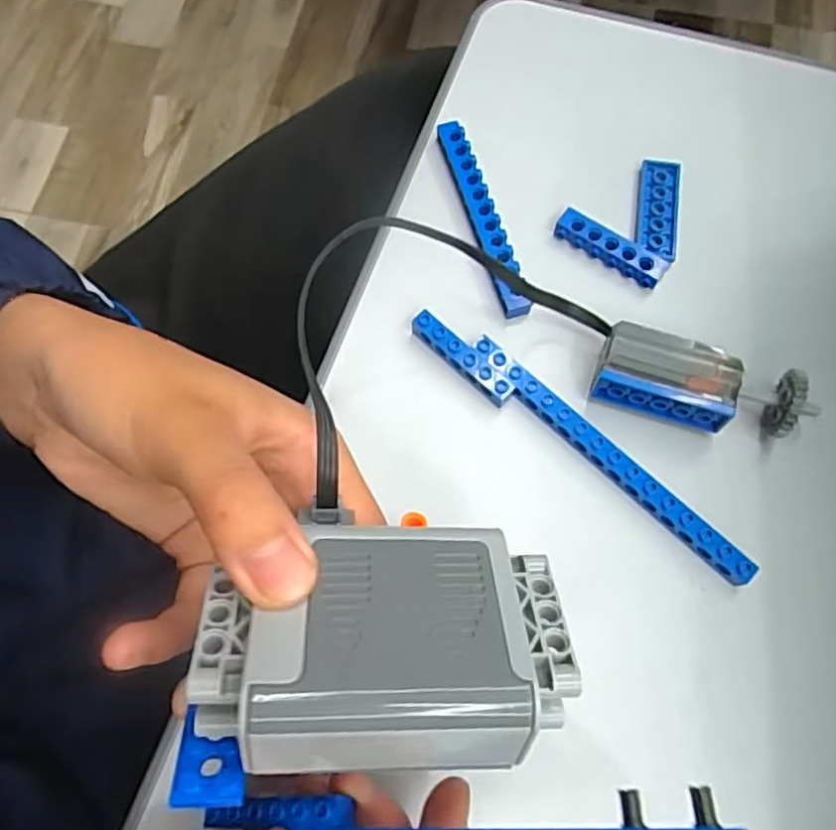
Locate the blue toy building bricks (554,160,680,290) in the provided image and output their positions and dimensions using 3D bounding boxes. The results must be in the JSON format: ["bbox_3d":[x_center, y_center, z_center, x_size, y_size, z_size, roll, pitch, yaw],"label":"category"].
[{"bbox_3d":[0.091,-0.083,0.276,0.046,0.012,0.053,36,76,12],"label":"blue toy building bricks"}]

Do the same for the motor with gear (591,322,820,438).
[{"bbox_3d":[0.103,-0.009,0.243,0.072,0.022,0.027,18,73,7],"label":"motor with gear"}]

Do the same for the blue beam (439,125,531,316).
[{"bbox_3d":[0.027,-0.083,0.276,0.011,0.010,0.092,-17,73,-4],"label":"blue beam"}]

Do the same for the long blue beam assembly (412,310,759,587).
[{"bbox_3d":[0.057,0.009,0.243,0.147,0.014,0.015,41,77,13],"label":"long blue beam assembly"}]

